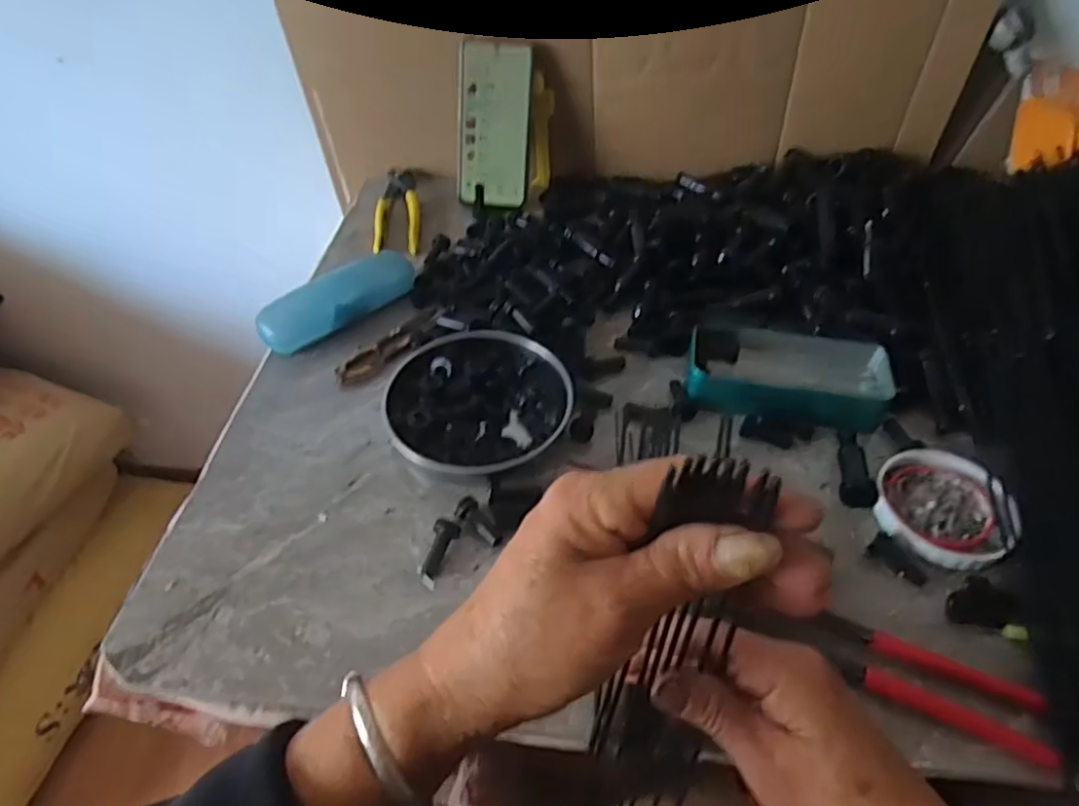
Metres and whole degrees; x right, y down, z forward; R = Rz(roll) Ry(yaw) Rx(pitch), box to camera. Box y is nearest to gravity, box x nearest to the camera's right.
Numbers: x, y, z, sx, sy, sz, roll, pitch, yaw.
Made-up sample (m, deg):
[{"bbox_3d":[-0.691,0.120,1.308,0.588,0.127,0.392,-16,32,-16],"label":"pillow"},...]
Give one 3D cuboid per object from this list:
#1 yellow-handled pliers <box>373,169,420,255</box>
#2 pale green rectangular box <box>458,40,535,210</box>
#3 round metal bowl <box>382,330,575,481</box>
[{"bbox_3d":[-0.153,-0.206,0.717,0.047,0.010,0.159,-5,46,-6],"label":"yellow-handled pliers"},{"bbox_3d":[-0.049,-0.292,0.708,0.076,0.160,0.013,3,21,2],"label":"pale green rectangular box"},{"bbox_3d":[-0.046,-0.003,0.505,0.135,0.029,0.119,-4,46,-5],"label":"round metal bowl"}]

